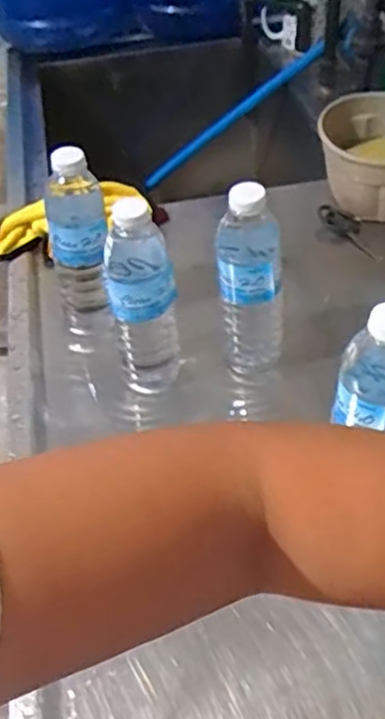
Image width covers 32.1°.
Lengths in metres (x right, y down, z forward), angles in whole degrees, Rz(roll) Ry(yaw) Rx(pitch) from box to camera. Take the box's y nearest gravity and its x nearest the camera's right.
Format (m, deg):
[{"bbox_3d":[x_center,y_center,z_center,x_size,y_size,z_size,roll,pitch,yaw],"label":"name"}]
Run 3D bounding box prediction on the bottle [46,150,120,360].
[{"bbox_3d":[-0.118,-0.105,0.709,0.060,0.238,0.060,-11,48,-8],"label":"bottle"}]

